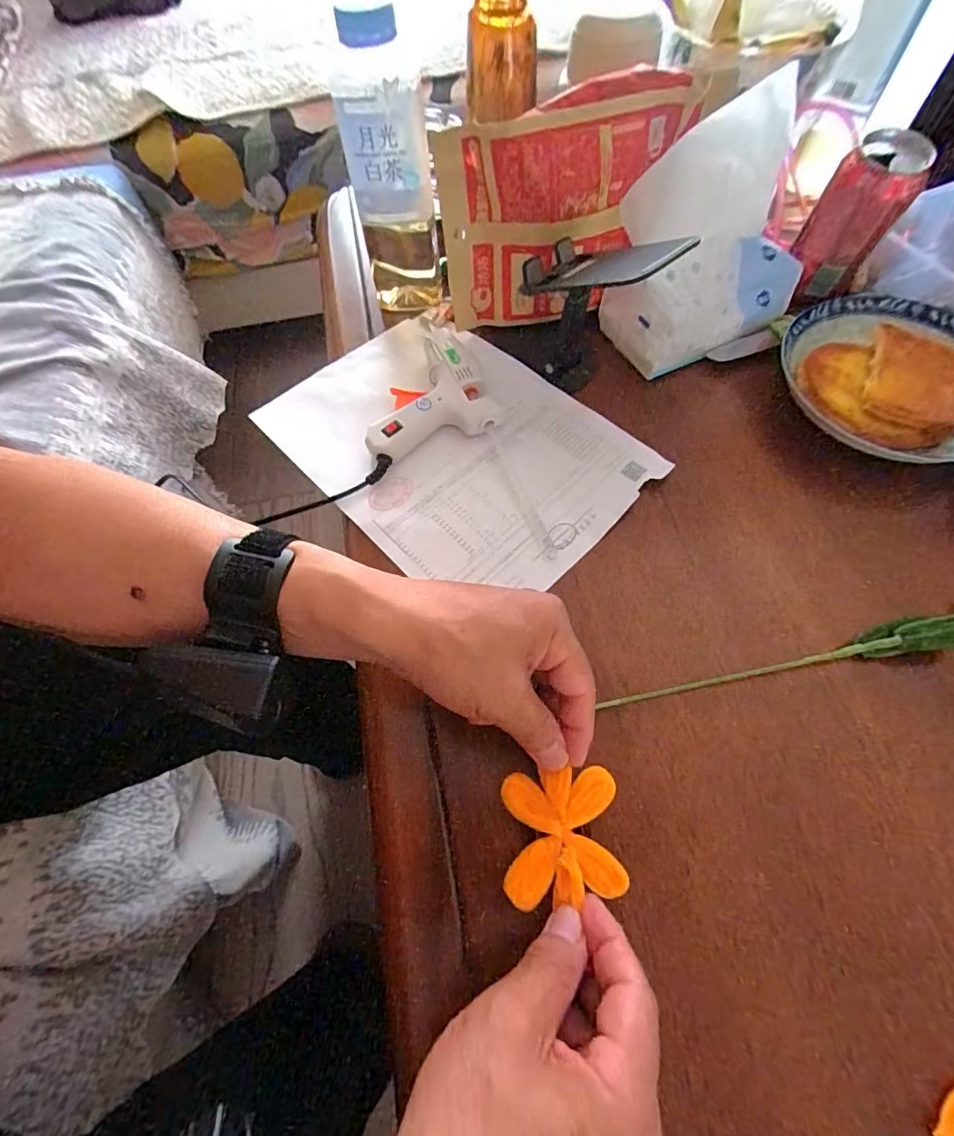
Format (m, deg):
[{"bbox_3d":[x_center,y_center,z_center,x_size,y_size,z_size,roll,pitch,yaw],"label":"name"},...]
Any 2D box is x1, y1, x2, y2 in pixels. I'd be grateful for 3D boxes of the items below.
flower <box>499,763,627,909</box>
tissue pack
[{"bbox_3d":[0.046,0.144,0.264,0.061,0.008,0.062,-4,63,2],"label":"flower"},{"bbox_3d":[0.189,-0.263,0.392,0.149,0.142,0.103,-20,64,-6],"label":"tissue pack"}]

